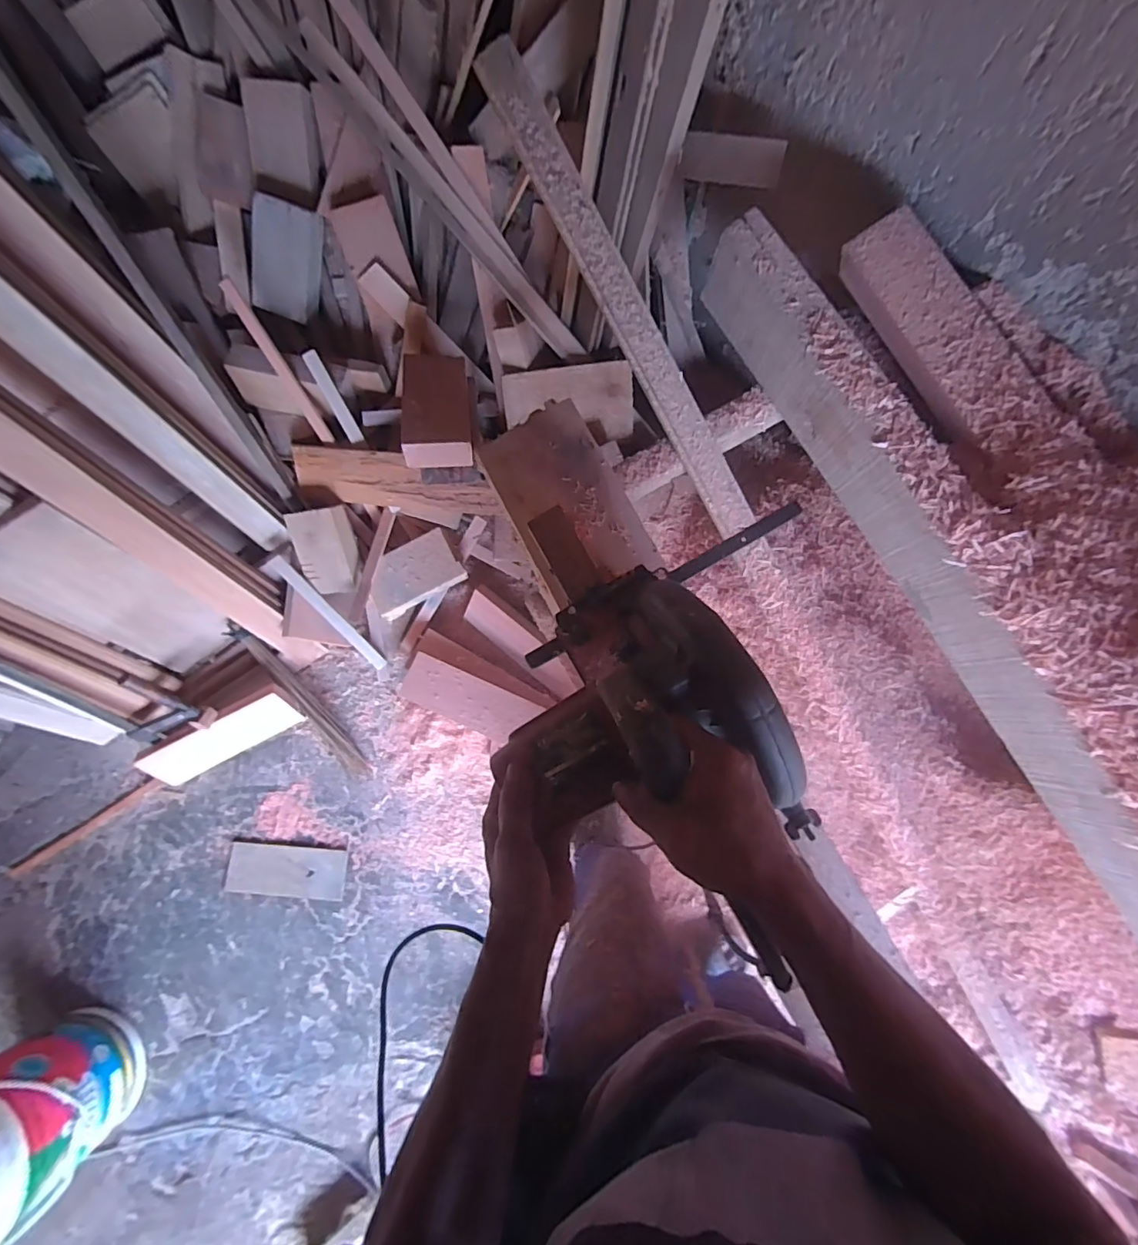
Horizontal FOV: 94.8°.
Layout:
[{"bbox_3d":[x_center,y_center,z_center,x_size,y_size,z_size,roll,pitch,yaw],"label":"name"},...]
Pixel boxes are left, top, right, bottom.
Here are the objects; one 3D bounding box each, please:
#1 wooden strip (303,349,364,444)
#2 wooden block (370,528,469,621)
[{"bbox_3d":[-0.496,-0.471,1.102,0.028,0.016,0.188,-25,113,-3],"label":"wooden strip"},{"bbox_3d":[-0.349,-0.108,1.170,0.207,0.034,0.126,-28,96,2],"label":"wooden block"}]

